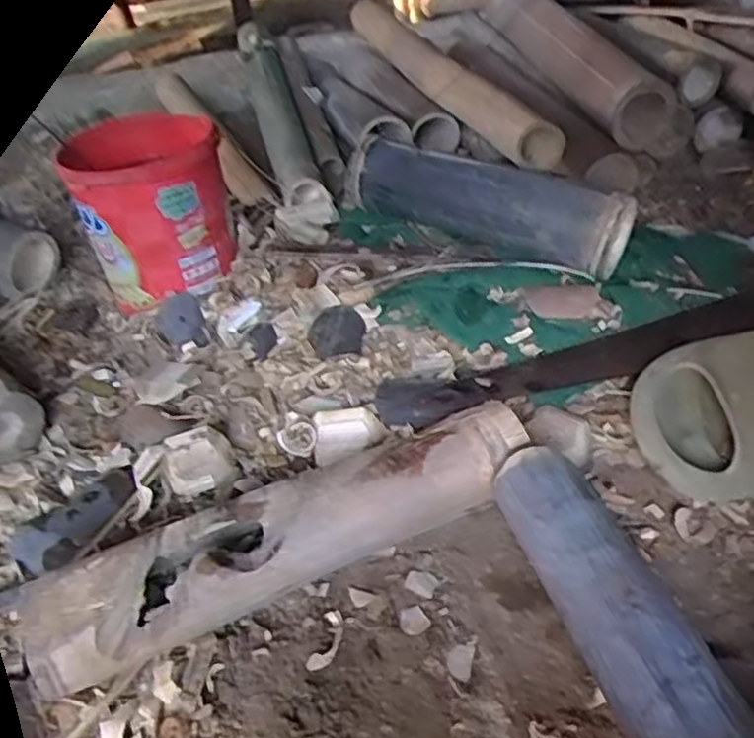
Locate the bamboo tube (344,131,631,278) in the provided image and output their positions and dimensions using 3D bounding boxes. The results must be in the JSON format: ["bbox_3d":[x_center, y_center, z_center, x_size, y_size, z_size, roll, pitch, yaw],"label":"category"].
[{"bbox_3d":[0.103,-0.166,0.715,0.281,0.077,0.070,21,46,29],"label":"bamboo tube"}]

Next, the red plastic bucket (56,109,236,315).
[{"bbox_3d":[-0.208,-0.146,0.694,0.127,0.153,0.133,-18,40,-14],"label":"red plastic bucket"}]

